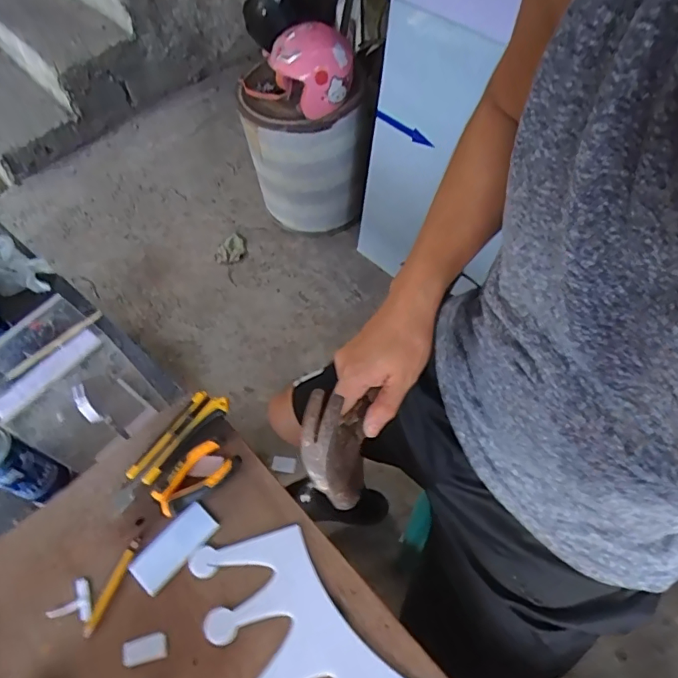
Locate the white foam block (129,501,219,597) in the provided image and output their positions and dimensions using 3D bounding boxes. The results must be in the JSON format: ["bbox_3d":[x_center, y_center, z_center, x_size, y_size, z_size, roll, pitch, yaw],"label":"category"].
[{"bbox_3d":[-0.175,0.220,0.530,0.040,0.010,0.092,38,66,24],"label":"white foam block"}]

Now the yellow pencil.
[{"bbox_3d":[-0.233,0.252,0.511,0.012,0.007,0.096,18,60,14],"label":"yellow pencil"}]

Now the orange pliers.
[{"bbox_3d":[-0.162,0.152,0.558,0.094,0.018,0.052,-37,63,-19],"label":"orange pliers"}]

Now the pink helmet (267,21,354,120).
[{"bbox_3d":[-0.069,-0.751,1.369,0.202,0.166,0.182,-32,61,-17],"label":"pink helmet"}]

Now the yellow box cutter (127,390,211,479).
[{"bbox_3d":[-0.199,0.110,0.581,0.017,0.010,0.123,31,64,21],"label":"yellow box cutter"}]

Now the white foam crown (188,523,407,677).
[{"bbox_3d":[-0.045,0.308,0.466,0.152,0.006,0.273,-36,62,-19],"label":"white foam crown"}]

